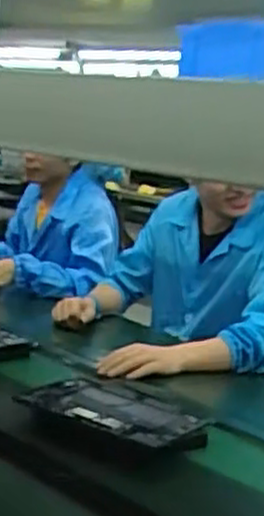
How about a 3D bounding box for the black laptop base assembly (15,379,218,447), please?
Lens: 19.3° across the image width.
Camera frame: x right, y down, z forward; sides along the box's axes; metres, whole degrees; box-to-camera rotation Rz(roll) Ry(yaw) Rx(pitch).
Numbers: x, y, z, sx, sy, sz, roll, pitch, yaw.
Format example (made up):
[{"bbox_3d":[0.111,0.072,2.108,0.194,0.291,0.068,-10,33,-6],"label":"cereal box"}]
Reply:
[{"bbox_3d":[-0.022,0.263,1.336,0.277,0.025,0.228,13,11,30],"label":"black laptop base assembly"}]

